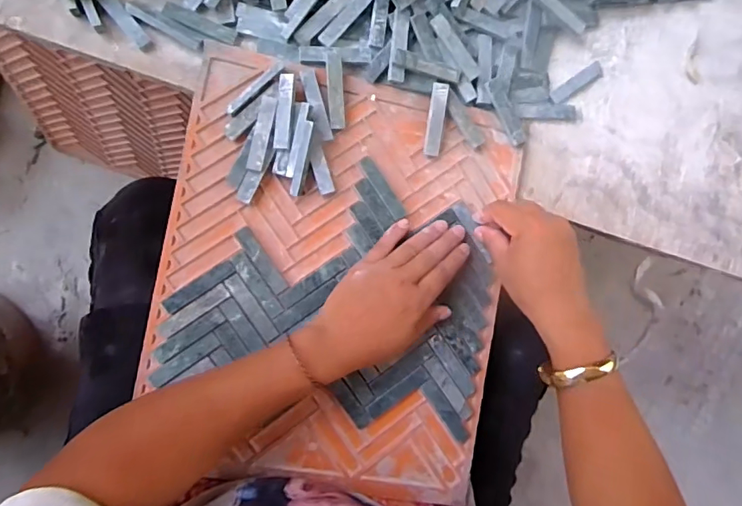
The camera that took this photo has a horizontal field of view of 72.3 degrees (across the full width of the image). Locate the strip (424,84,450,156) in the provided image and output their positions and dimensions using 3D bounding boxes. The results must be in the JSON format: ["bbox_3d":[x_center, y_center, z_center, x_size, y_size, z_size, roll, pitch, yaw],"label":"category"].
[{"bbox_3d":[0.058,-0.118,0.449,0.014,0.009,0.062,6,100,-10],"label":"strip"}]

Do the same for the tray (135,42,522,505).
[{"bbox_3d":[-0.026,0.022,0.436,0.288,0.019,0.344,11,87,-9],"label":"tray"}]

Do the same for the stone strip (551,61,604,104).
[{"bbox_3d":[0.196,-0.160,0.478,0.061,0.004,0.015,-35,94,-9],"label":"stone strip"}]

